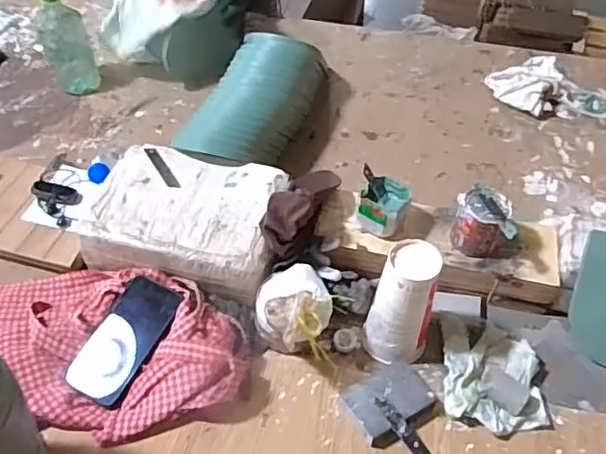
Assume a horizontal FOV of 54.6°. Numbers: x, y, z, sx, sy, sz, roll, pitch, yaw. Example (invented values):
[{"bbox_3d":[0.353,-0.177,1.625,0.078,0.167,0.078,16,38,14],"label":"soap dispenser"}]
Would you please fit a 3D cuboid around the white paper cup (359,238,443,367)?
[{"bbox_3d":[0.126,0.099,0.737,0.084,0.171,0.076,16,48,12],"label":"white paper cup"}]

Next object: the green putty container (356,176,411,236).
[{"bbox_3d":[0.113,-0.028,0.830,0.064,0.052,0.070,28,53,21],"label":"green putty container"}]

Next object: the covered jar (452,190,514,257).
[{"bbox_3d":[0.242,-0.002,0.812,0.077,0.078,0.073,12,49,9],"label":"covered jar"}]

